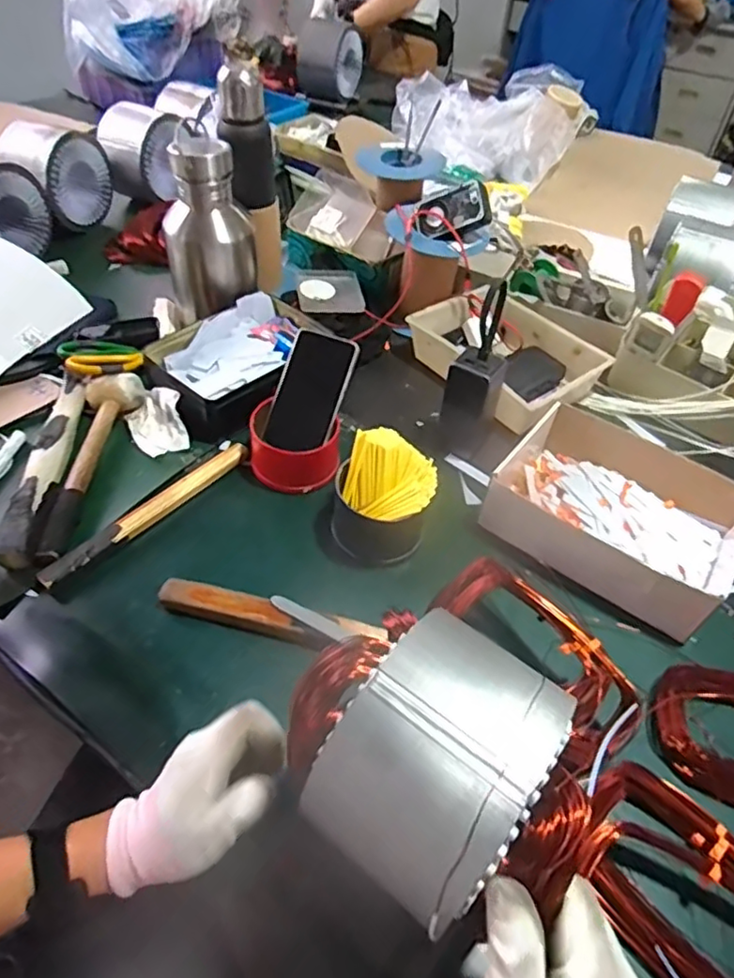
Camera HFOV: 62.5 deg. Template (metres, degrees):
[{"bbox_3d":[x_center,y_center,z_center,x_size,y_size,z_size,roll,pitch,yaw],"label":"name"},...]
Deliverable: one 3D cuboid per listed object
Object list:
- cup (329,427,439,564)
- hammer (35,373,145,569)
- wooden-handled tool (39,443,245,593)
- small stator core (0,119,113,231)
[{"bbox_3d":[0.016,0.011,0.637,0.104,0.096,0.106,5,49,2],"label":"cup"},{"bbox_3d":[-0.321,-0.036,0.670,0.067,0.035,0.262,7,49,3],"label":"hammer"},{"bbox_3d":[-0.231,0.021,0.651,0.026,0.019,0.251,34,56,24],"label":"wooden-handled tool"},{"bbox_3d":[-0.538,-0.540,1.048,0.117,0.150,0.149,16,50,11],"label":"small stator core"}]

